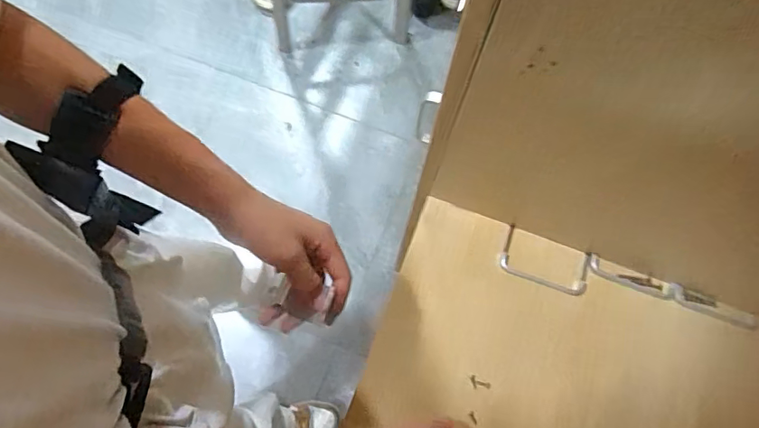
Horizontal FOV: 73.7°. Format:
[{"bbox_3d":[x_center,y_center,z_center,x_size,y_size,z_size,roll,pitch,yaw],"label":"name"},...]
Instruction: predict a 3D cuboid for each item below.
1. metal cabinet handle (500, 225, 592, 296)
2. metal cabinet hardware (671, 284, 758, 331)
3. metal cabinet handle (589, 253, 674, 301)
[{"bbox_3d":[0.199,0.058,0.605,0.104,0.007,0.057,20,75,5],"label":"metal cabinet handle"},{"bbox_3d":[0.387,0.110,0.586,0.100,0.006,0.020,23,77,8],"label":"metal cabinet hardware"},{"bbox_3d":[0.297,0.077,0.600,0.102,0.006,0.023,24,77,8],"label":"metal cabinet handle"}]

